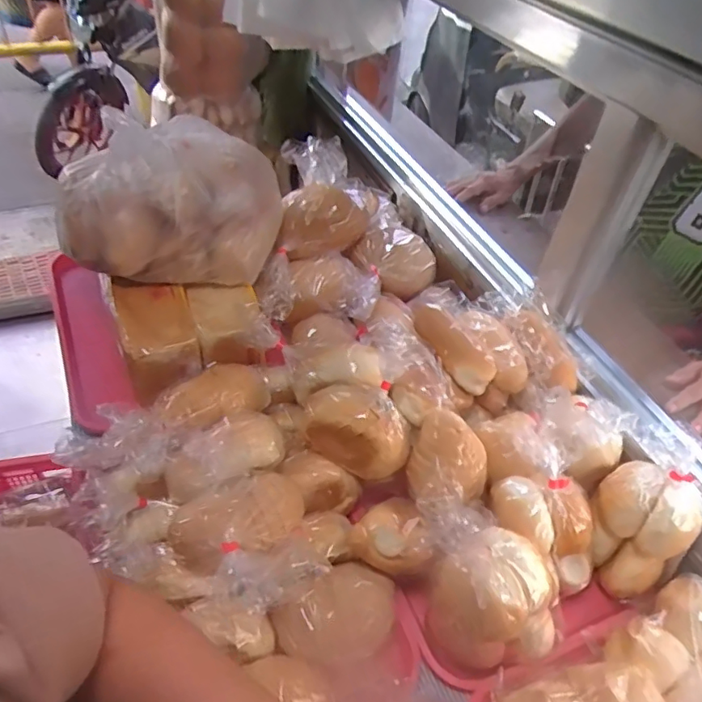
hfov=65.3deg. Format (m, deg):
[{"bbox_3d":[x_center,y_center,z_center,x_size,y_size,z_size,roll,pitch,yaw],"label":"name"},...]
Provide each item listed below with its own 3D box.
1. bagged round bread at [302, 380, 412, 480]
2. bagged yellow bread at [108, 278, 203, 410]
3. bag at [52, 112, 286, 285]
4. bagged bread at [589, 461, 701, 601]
[{"bbox_3d":[0.006,0.086,0.613,0.123,0.090,0.067,15,46,9],"label":"bagged round bread"},{"bbox_3d":[-0.259,-0.012,0.740,0.092,0.092,0.144,-13,48,-18],"label":"bagged yellow bread"},{"bbox_3d":[-0.240,-0.201,0.744,0.278,0.174,0.154,1,45,-5],"label":"bag"},{"bbox_3d":[0.310,0.187,0.591,0.076,0.125,0.106,-15,49,-20],"label":"bagged bread"}]

